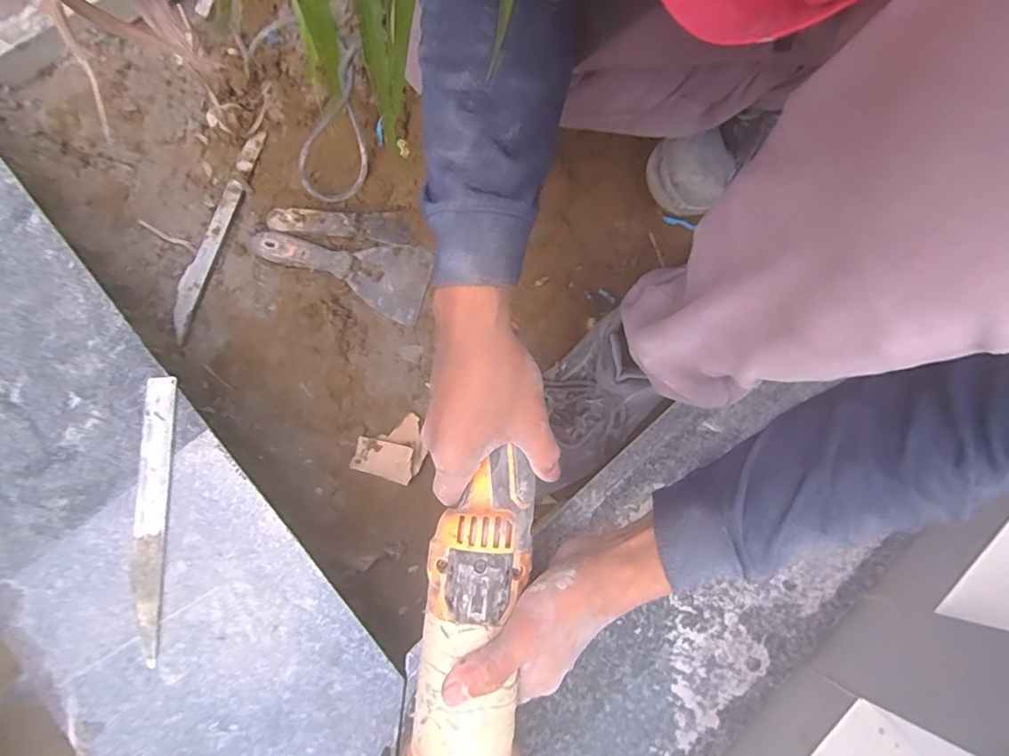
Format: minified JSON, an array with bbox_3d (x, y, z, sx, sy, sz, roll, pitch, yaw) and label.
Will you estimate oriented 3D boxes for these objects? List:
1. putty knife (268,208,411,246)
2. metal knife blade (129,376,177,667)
[{"bbox_3d":[-0.194,-0.186,0.606,0.156,0.017,0.041,3,76,-1],"label":"putty knife"},{"bbox_3d":[-0.293,0.109,0.424,0.026,0.006,0.222,-3,76,-3],"label":"metal knife blade"}]

